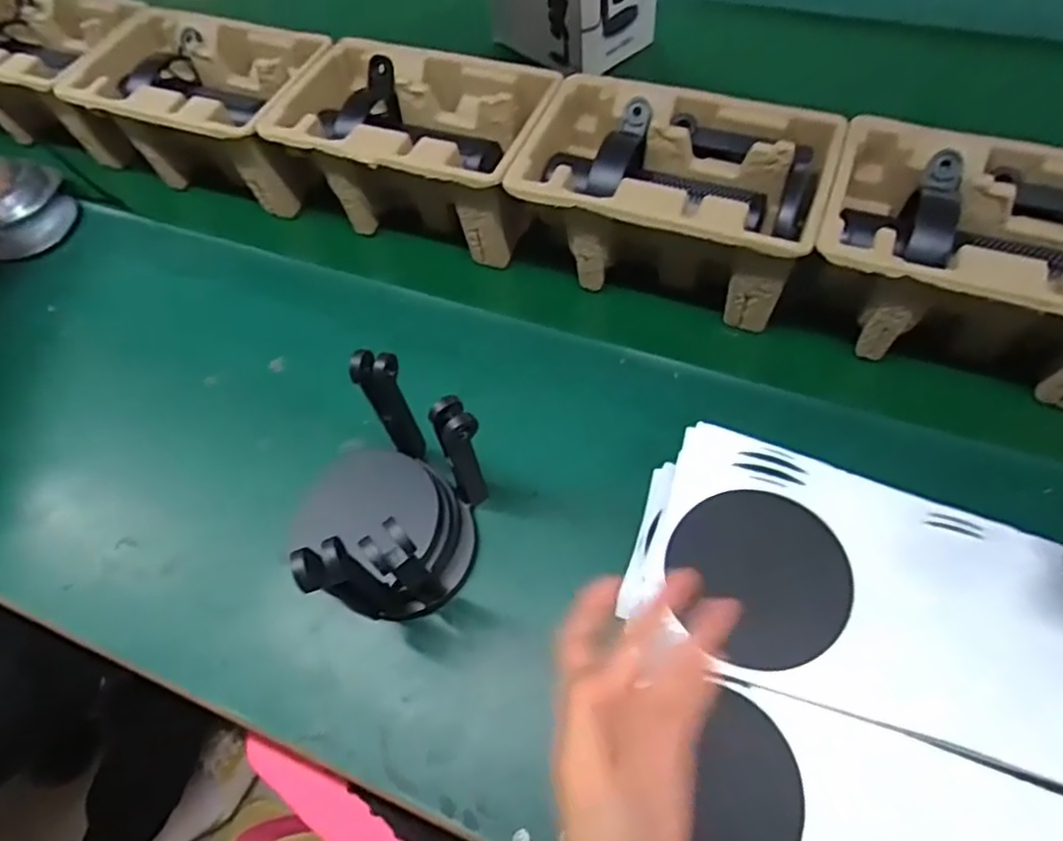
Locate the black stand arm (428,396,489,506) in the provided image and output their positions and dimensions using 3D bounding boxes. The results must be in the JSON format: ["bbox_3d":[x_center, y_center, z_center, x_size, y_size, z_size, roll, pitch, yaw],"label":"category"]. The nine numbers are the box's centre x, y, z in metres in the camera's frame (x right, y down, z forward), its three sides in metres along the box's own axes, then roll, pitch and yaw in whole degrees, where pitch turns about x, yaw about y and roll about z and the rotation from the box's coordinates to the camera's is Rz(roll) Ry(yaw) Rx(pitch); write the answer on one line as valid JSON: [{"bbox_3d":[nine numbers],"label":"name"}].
[{"bbox_3d":[-0.043,0.027,0.439,0.024,0.117,0.027,-20,60,-8],"label":"black stand arm"}]

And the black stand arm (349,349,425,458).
[{"bbox_3d":[-0.093,-0.009,0.439,0.027,0.094,0.025,-9,59,-2],"label":"black stand arm"}]

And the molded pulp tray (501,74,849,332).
[{"bbox_3d":[0.110,-0.178,0.538,0.226,0.097,0.147,18,62,14],"label":"molded pulp tray"}]

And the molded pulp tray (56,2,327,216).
[{"bbox_3d":[-0.311,-0.301,0.654,0.221,0.104,0.149,16,62,12],"label":"molded pulp tray"}]

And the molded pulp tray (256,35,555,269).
[{"bbox_3d":[-0.097,-0.240,0.598,0.225,0.105,0.139,18,62,14],"label":"molded pulp tray"}]

